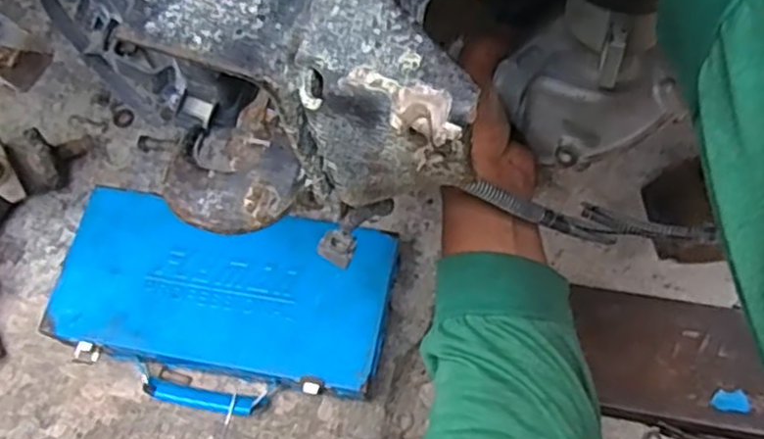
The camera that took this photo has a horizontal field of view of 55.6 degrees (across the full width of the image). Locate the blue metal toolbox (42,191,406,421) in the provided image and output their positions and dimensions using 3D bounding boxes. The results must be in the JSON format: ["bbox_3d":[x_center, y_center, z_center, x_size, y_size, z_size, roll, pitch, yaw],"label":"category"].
[{"bbox_3d":[-0.145,0.080,0.677,0.303,0.067,0.185,6,67,7],"label":"blue metal toolbox"}]

